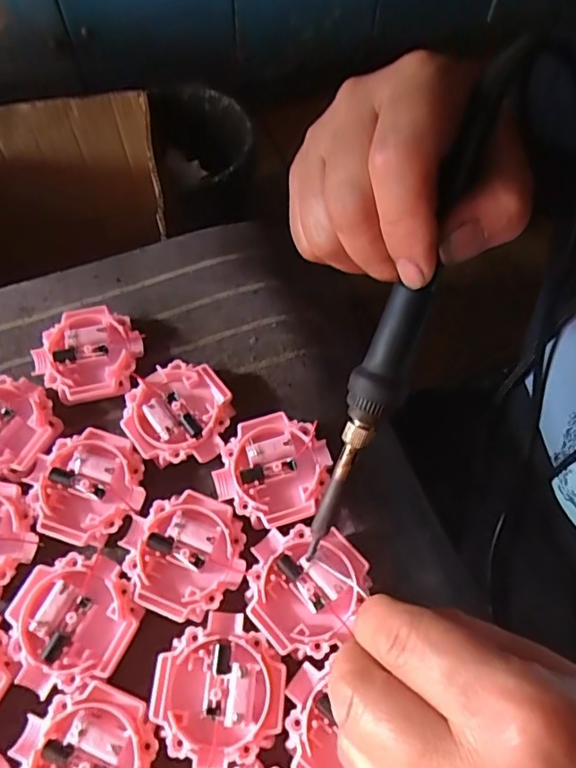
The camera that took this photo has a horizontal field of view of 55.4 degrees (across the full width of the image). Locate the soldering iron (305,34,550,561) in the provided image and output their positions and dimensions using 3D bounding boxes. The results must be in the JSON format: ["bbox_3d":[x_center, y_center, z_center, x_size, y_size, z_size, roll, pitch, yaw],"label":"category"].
[{"bbox_3d":[0.044,-0.025,0.209,0.018,0.018,0.208,23,103,10],"label":"soldering iron"}]

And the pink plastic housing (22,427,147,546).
[{"bbox_3d":[-0.095,0.048,0.261,0.049,0.010,0.051,0,64,0],"label":"pink plastic housing"}]

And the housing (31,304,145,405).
[{"bbox_3d":[-0.105,-0.015,0.294,0.053,0.015,0.051,-11,65,-6],"label":"housing"}]

